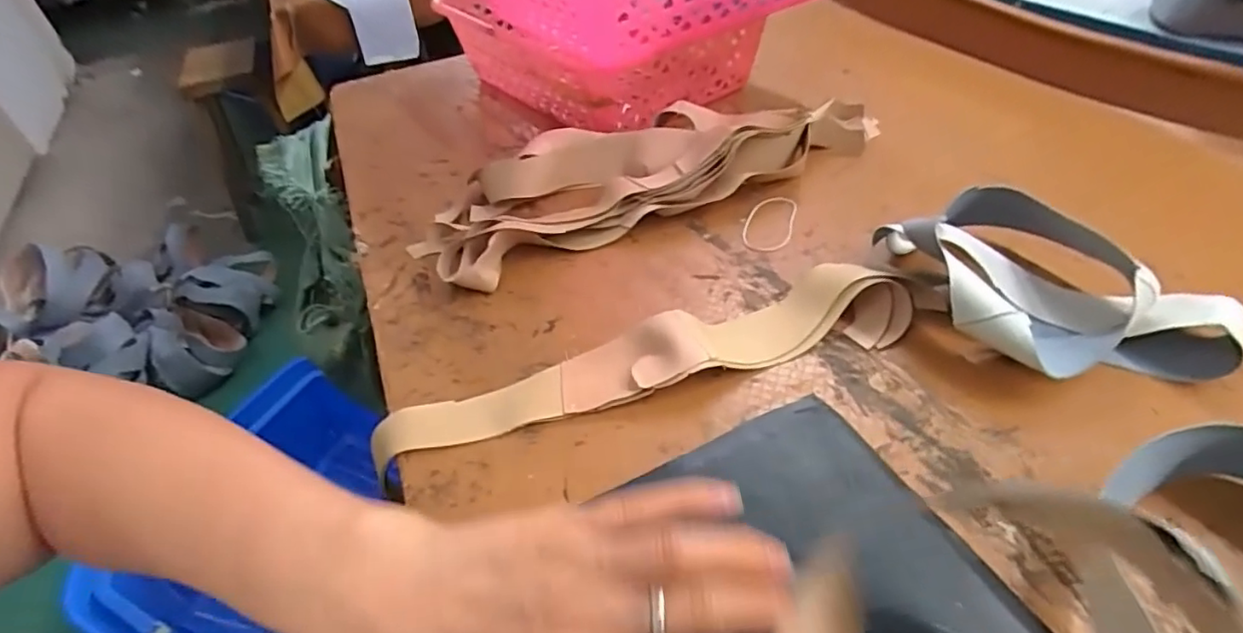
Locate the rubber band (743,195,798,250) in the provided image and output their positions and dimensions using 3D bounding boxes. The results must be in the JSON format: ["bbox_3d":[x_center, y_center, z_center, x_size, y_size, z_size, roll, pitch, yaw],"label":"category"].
[{"bbox_3d":[0.152,-0.099,0.613,0.047,0.004,0.102,9,46,17],"label":"rubber band"}]

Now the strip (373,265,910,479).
[{"bbox_3d":[0.021,0.030,0.472,0.431,0.033,0.071,-15,44,-7],"label":"strip"}]

